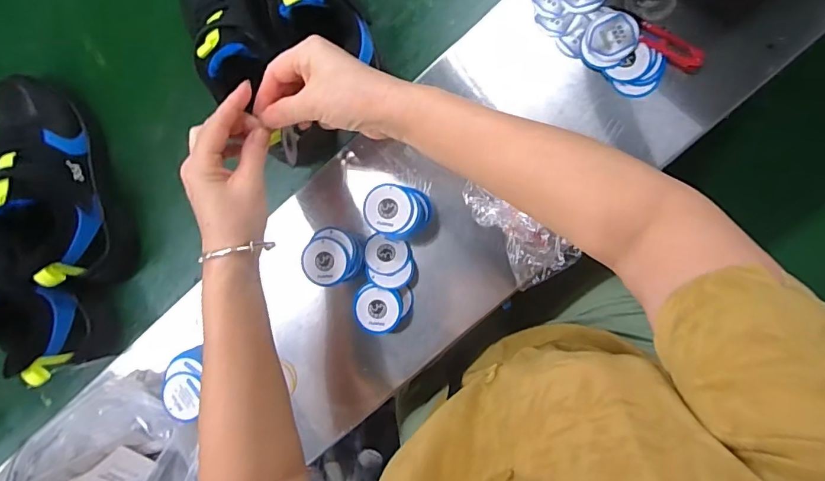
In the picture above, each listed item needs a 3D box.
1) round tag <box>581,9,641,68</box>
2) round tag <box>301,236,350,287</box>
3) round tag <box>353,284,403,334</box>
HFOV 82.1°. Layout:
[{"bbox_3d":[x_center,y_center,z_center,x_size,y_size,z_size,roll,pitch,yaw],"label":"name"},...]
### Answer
[{"bbox_3d":[0.198,-0.203,0.474,0.055,0.007,0.050,0,92,7],"label":"round tag"},{"bbox_3d":[-0.087,0.021,0.474,0.046,0.006,0.048,0,91,8],"label":"round tag"},{"bbox_3d":[-0.036,0.071,0.491,0.049,0.009,0.048,5,92,6],"label":"round tag"}]

